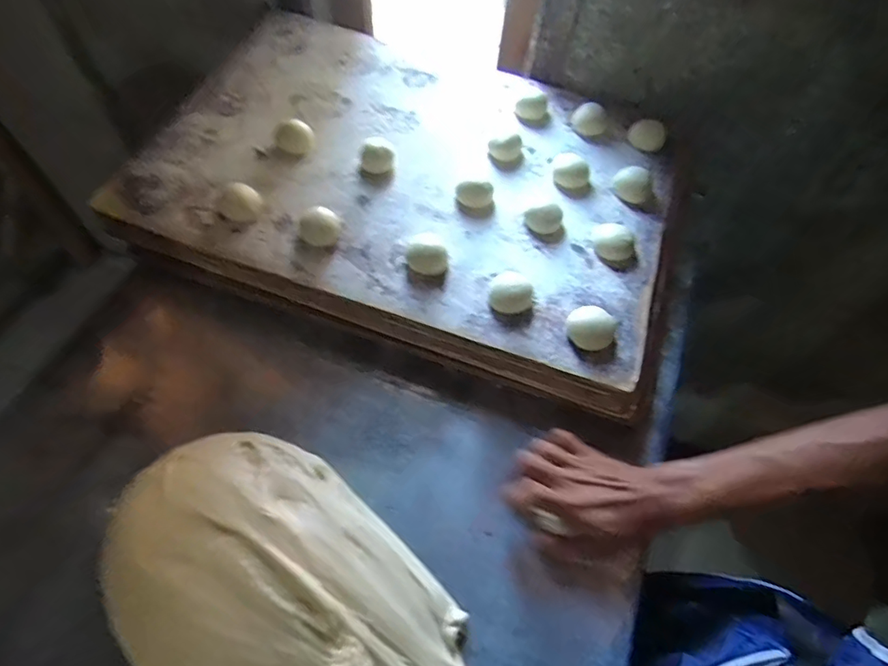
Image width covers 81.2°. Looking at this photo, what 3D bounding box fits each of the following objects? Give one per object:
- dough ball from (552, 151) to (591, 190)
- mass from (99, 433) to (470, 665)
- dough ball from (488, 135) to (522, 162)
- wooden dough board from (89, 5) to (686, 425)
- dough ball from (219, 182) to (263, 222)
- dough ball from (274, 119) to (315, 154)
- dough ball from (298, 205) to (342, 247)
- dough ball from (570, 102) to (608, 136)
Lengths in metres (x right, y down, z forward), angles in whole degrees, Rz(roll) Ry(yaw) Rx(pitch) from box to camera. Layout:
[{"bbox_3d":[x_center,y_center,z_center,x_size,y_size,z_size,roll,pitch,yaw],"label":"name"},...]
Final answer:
[{"bbox_3d":[0.151,-0.192,0.615,0.044,0.023,0.037,18,60,6],"label":"dough ball"},{"bbox_3d":[-0.133,0.216,0.421,0.318,0.045,0.206,41,65,18],"label":"mass"},{"bbox_3d":[0.077,-0.222,0.627,0.041,0.021,0.027,-14,62,-12],"label":"dough ball"},{"bbox_3d":[-0.027,-0.202,0.632,0.638,0.053,0.445,19,60,6],"label":"wooden dough board"},{"bbox_3d":[-0.224,-0.145,0.566,0.043,0.019,0.045,2,60,-3],"label":"dough ball"},{"bbox_3d":[-0.180,-0.236,0.622,0.044,0.019,0.037,-14,62,-12],"label":"dough ball"},{"bbox_3d":[-0.130,-0.112,0.545,0.042,0.020,0.041,2,60,-3],"label":"dough ball"},{"bbox_3d":[0.187,-0.276,0.661,0.045,0.025,0.033,21,61,8],"label":"dough ball"}]

